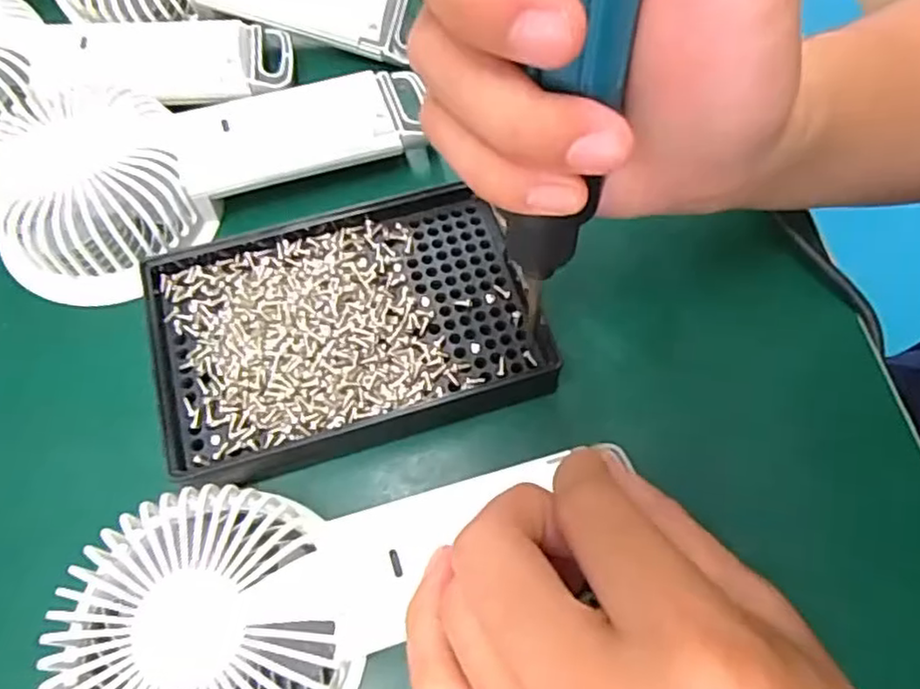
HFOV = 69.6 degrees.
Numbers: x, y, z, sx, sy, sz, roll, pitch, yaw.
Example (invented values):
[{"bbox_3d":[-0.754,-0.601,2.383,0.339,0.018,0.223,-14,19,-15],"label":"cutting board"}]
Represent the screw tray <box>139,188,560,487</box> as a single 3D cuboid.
[{"bbox_3d":[-0.043,-0.010,0.249,0.139,0.023,0.092,-14,66,-8],"label":"screw tray"}]

